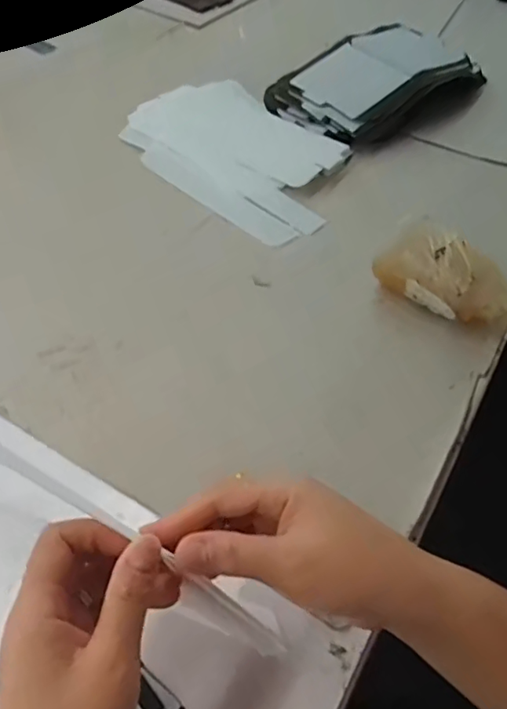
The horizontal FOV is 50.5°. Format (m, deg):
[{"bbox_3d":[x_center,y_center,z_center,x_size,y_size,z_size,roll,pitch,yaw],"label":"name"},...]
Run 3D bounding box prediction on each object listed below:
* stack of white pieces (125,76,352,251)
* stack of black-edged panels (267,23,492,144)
[{"bbox_3d":[-0.021,-0.236,0.611,0.181,0.014,0.297,-33,60,-24],"label":"stack of white pieces"},{"bbox_3d":[0.157,-0.351,0.679,0.272,0.046,0.154,-32,59,-23],"label":"stack of black-edged panels"}]

